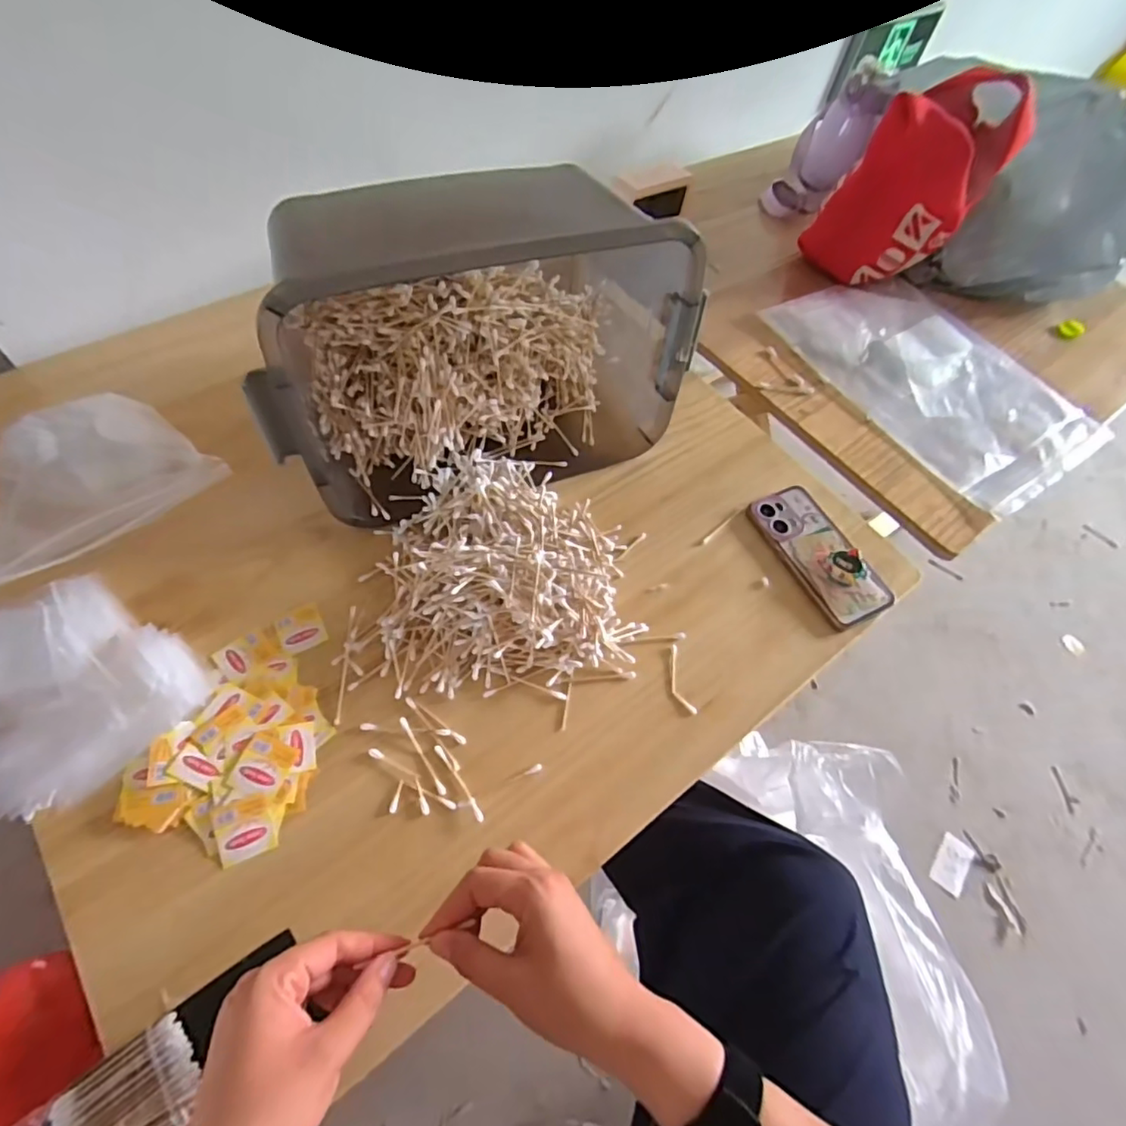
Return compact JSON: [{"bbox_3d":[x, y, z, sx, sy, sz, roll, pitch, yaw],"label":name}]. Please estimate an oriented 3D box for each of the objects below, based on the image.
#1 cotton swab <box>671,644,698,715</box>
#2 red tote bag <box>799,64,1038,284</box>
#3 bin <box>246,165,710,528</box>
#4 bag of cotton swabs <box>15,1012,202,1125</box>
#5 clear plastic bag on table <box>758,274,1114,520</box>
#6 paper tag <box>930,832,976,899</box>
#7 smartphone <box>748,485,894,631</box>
[{"bbox_3d":[0.106,0.106,0.542,0.017,0.004,0.067,-8,60,-9],"label":"cotton swab"},{"bbox_3d":[0.507,-0.551,0.853,0.180,0.219,0.229,39,62,16],"label":"red tote bag"},{"bbox_3d":[-0.081,-0.214,0.580,0.405,0.248,0.205,-20,63,-16],"label":"bin"},{"bbox_3d":[-0.281,0.343,0.361,0.108,0.013,0.062,-31,66,-21],"label":"bag of cotton swabs"},{"bbox_3d":[0.505,-0.267,0.807,0.297,0.016,0.410,-26,64,-19],"label":"clear plastic bag on table"},{"bbox_3d":[0.676,0.522,1.030,0.053,0.007,0.094,31,68,18],"label":"paper tag"},{"bbox_3d":[0.268,-0.013,0.621,0.080,0.023,0.163,-20,63,-16],"label":"smartphone"}]

